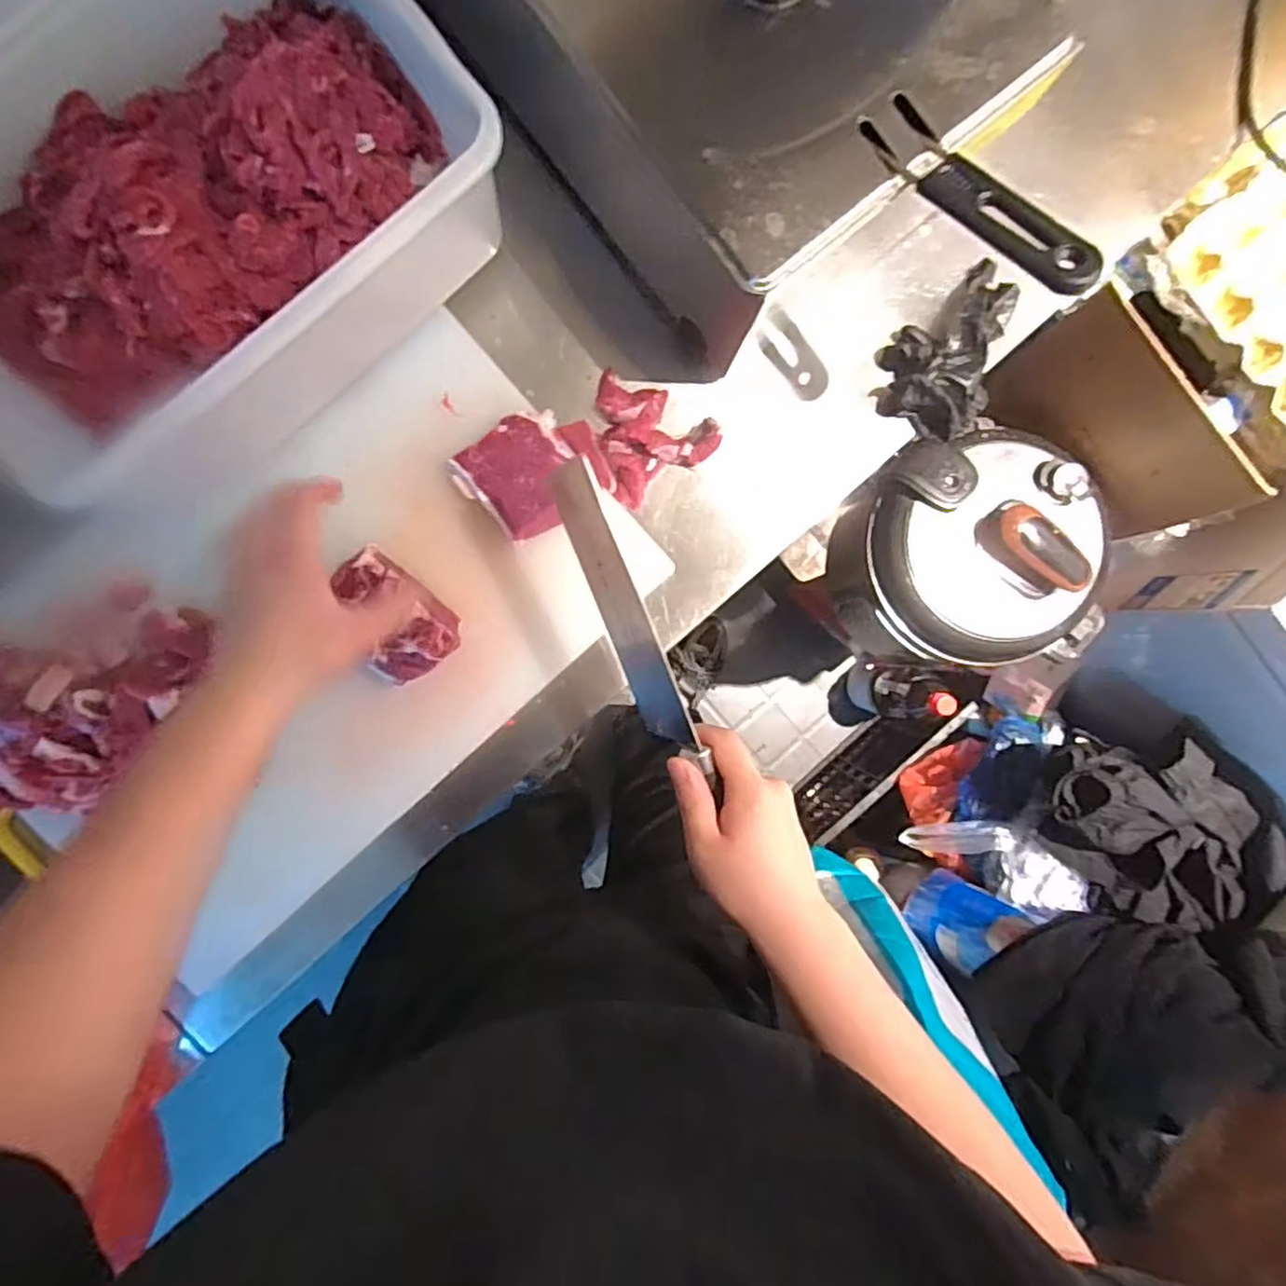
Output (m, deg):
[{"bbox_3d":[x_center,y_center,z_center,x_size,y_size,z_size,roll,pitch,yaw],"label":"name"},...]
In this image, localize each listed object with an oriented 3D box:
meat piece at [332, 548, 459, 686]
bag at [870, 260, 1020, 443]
[{"bbox_3d":[-0.188,-0.019,0.515,0.070,0.025,0.097,-44,95,-2],"label":"meat piece"},{"bbox_3d":[0.271,-0.254,0.597,0.094,0.044,0.144,37,89,-5],"label":"bag"}]

